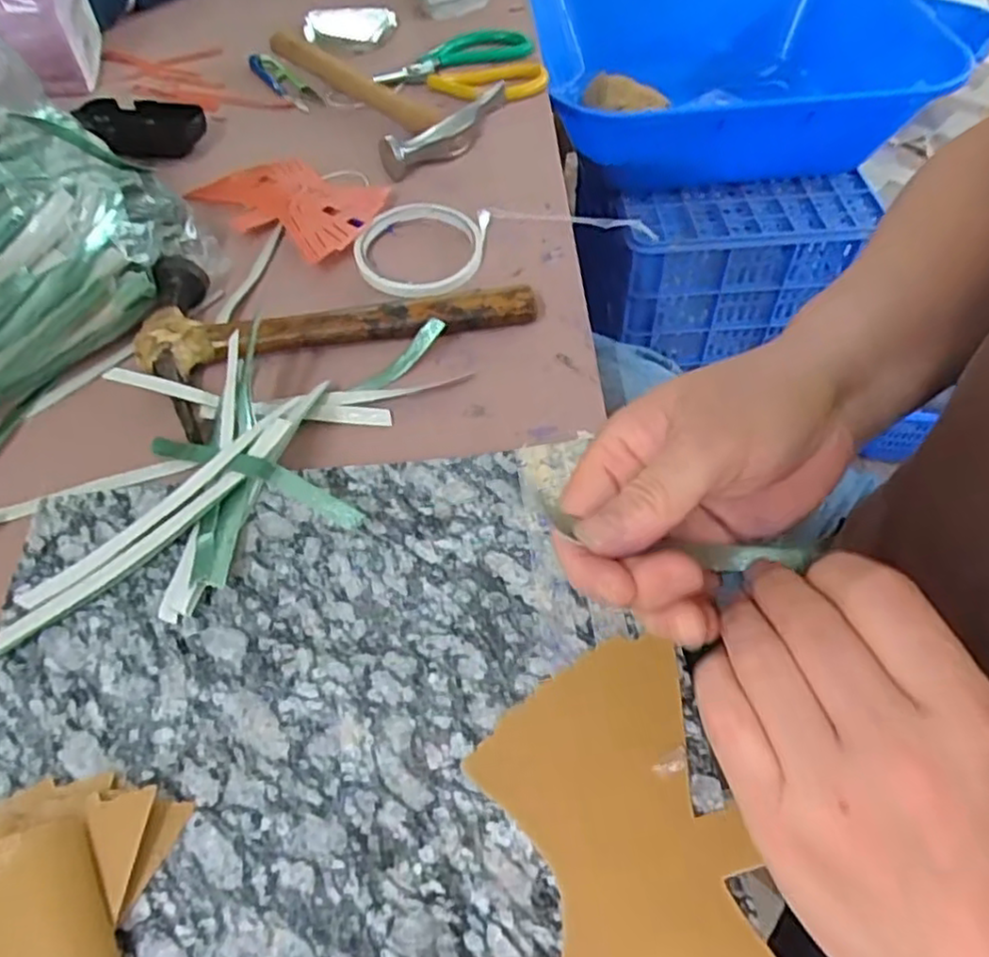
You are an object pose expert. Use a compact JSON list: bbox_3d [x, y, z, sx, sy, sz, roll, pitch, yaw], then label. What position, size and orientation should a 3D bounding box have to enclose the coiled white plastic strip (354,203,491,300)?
[{"bbox_3d":[-0.051,-0.158,0.479,0.086,0.014,0.091,7,54,7],"label":"coiled white plastic strip"}]

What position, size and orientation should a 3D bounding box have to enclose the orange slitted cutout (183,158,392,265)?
[{"bbox_3d":[-0.150,-0.209,0.520,0.154,0.020,0.090,33,61,23],"label":"orange slitted cutout"}]

